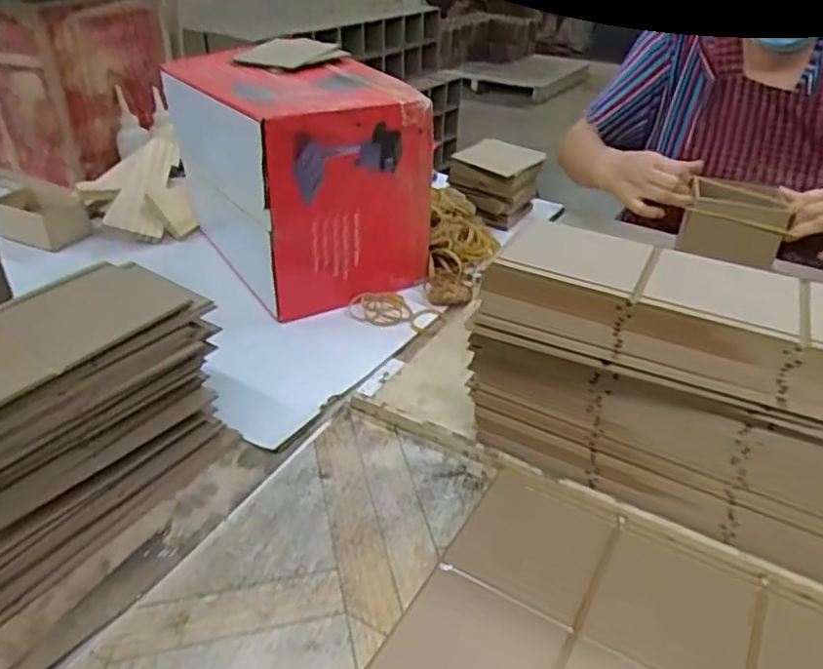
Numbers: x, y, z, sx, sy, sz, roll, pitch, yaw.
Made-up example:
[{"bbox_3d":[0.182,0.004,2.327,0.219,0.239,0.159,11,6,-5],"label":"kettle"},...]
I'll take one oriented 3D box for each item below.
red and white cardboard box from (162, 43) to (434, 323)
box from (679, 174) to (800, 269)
[{"bbox_3d":[-0.157,-0.219,0.875,0.219,0.253,0.325,-20,39,-29],"label":"red and white cardboard box"},{"bbox_3d":[0.428,-0.151,0.866,0.118,0.072,0.101,17,37,20],"label":"box"}]

